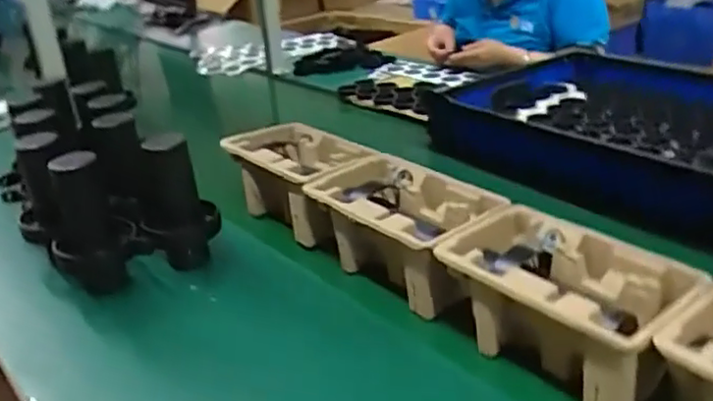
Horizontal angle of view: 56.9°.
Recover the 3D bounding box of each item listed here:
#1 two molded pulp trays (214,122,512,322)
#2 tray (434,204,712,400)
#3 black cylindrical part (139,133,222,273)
[{"bbox_3d":[-0.002,0.011,0.863,0.146,0.113,0.418,-23,37,-37],"label":"two molded pulp trays"},{"bbox_3d":[0.200,0.109,0.673,0.143,0.125,0.237,-23,37,-37],"label":"tray"},{"bbox_3d":[-0.220,0.003,0.820,0.087,0.177,0.091,-4,30,-10],"label":"black cylindrical part"}]

